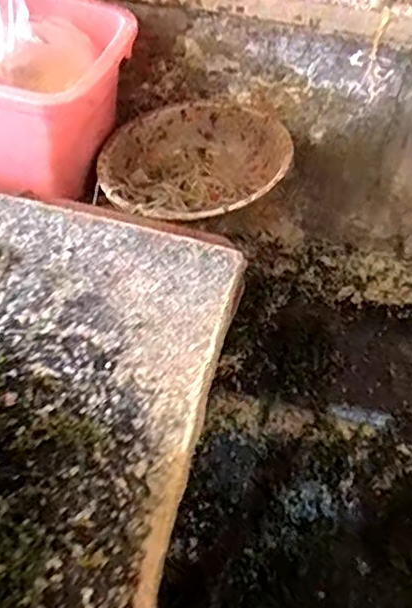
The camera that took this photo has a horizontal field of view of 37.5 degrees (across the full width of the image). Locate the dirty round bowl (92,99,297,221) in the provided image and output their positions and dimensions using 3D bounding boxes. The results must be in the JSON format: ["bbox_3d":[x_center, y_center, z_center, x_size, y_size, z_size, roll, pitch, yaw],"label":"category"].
[{"bbox_3d":[-0.012,-0.137,0.643,0.184,0.070,0.196,1,47,-2],"label":"dirty round bowl"}]

